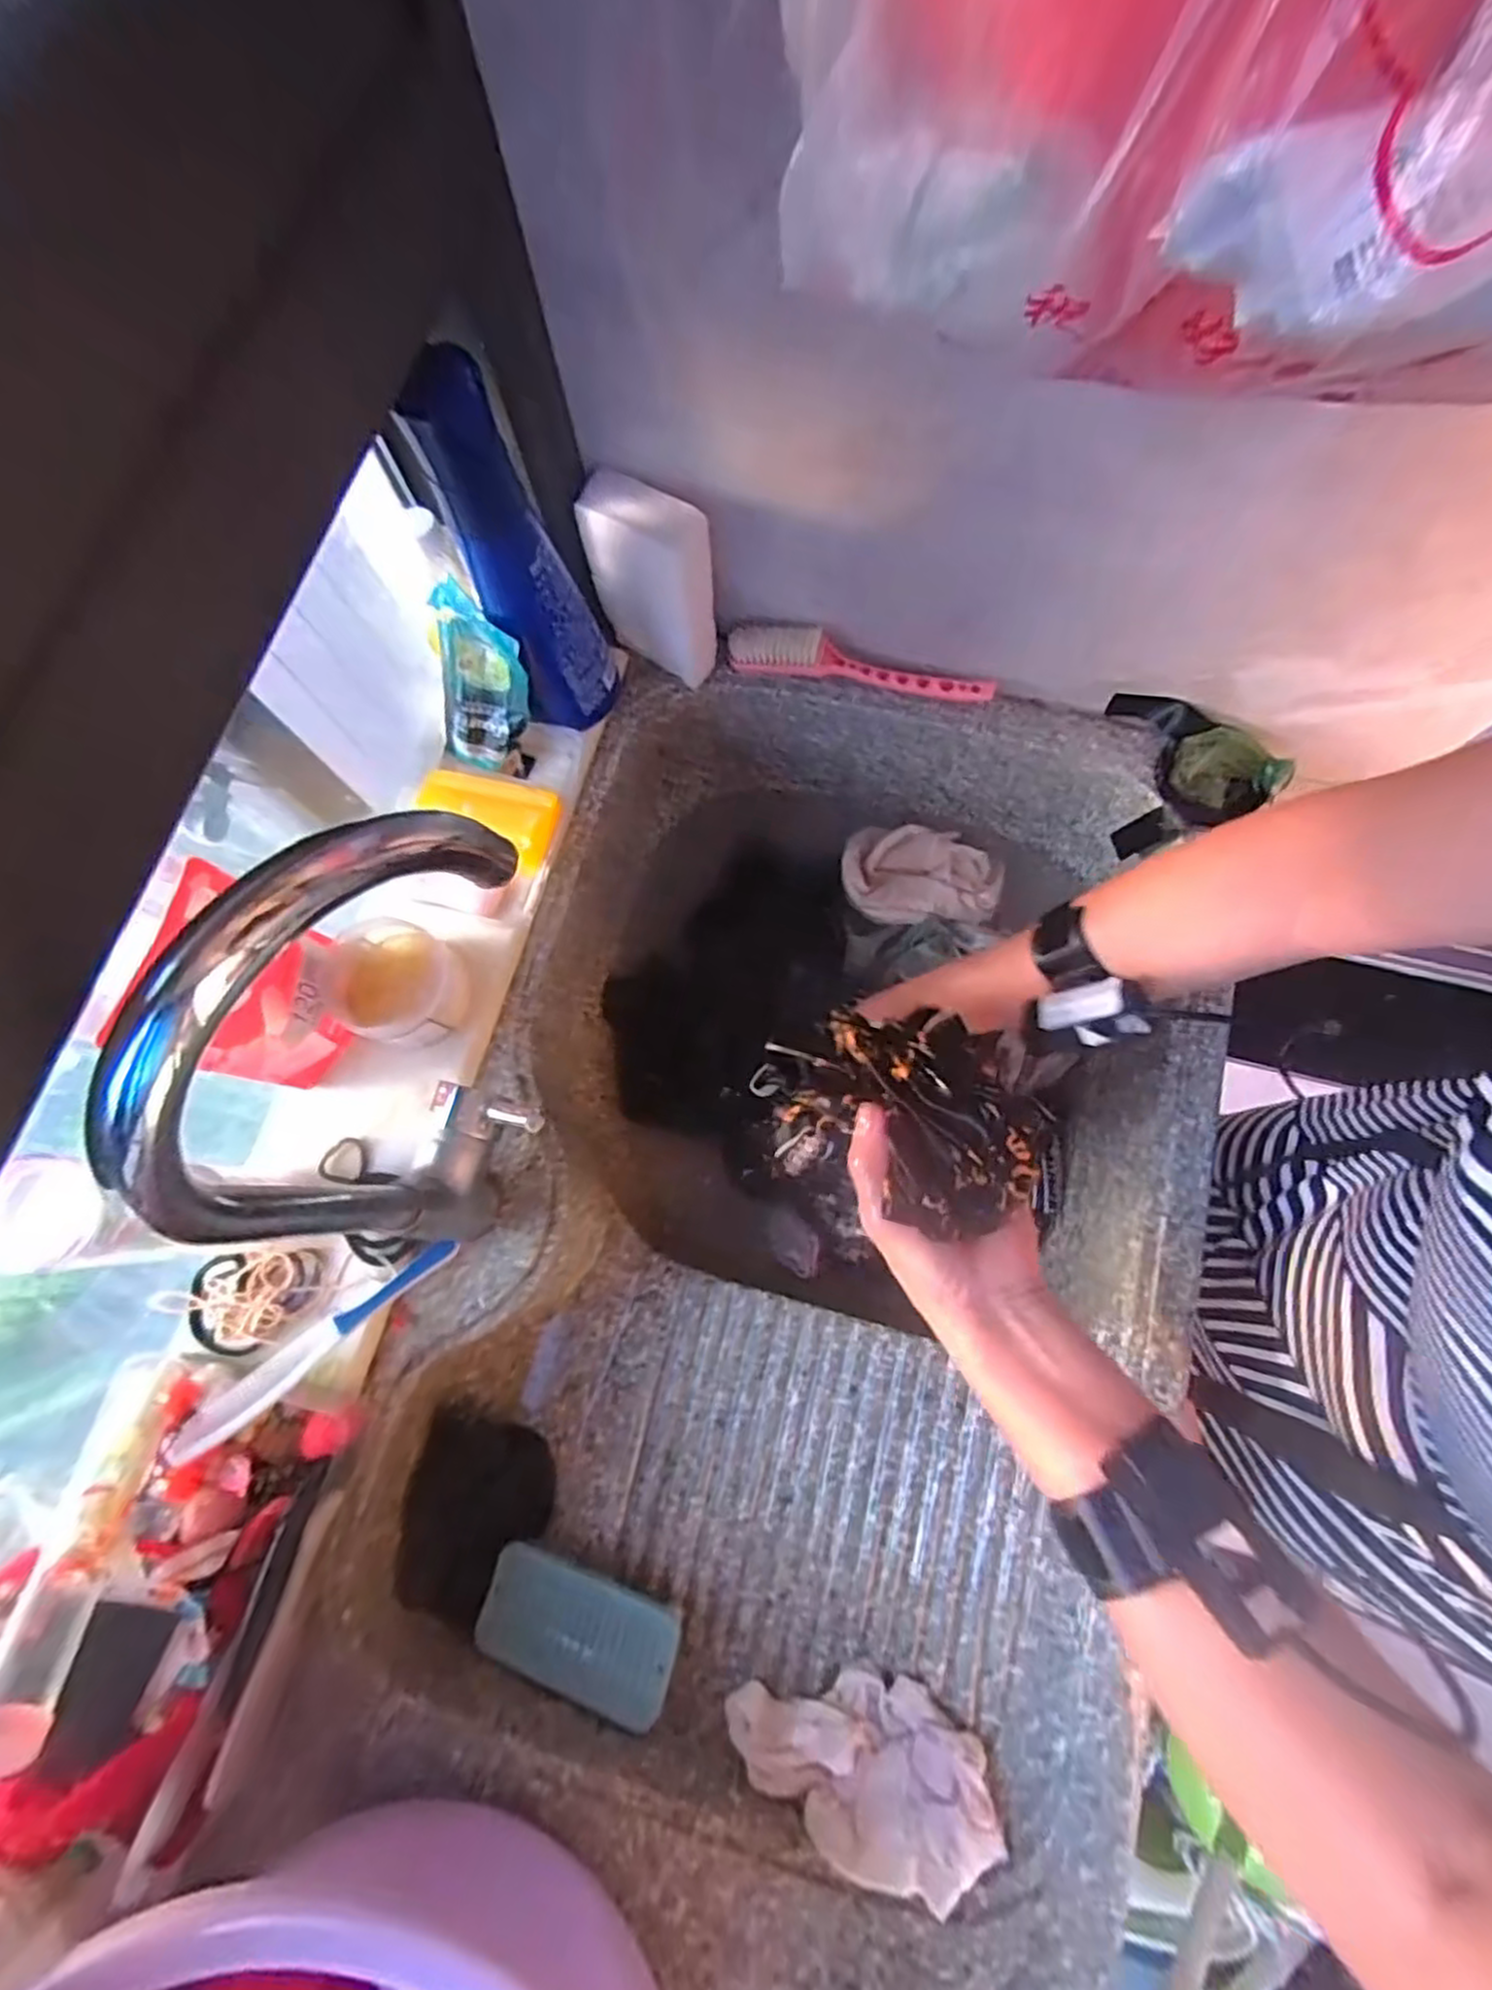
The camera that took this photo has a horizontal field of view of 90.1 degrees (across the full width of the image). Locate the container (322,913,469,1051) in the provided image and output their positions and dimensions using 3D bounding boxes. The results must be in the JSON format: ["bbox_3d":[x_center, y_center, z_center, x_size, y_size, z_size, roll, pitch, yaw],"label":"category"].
[{"bbox_3d":[-0.250,-0.010,0.534,0.094,0.043,0.080,30,78,9],"label":"container"}]

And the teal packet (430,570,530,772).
[{"bbox_3d":[-0.194,-0.230,0.557,0.071,0.129,0.028,25,49,8],"label":"teal packet"}]

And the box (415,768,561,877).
[{"bbox_3d":[-0.199,-0.135,0.570,0.110,0.021,0.063,15,76,6],"label":"box"}]

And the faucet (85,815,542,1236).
[{"bbox_3d":[-0.151,0.036,0.374,0.055,0.315,0.188,38,79,11],"label":"faucet"}]

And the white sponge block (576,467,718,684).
[{"bbox_3d":[-0.068,-0.313,0.570,0.101,0.135,0.040,31,78,9],"label":"white sponge block"}]

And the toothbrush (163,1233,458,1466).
[{"bbox_3d":[-0.267,0.219,0.476,0.019,0.011,0.178,46,56,12],"label":"toothbrush"}]

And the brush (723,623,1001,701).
[{"bbox_3d":[0.094,-0.275,0.611,0.216,0.028,0.035,10,76,4],"label":"brush"}]

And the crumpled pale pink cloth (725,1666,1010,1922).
[{"bbox_3d":[0.069,0.474,0.453,0.157,0.047,0.082,6,76,3],"label":"crumpled pale pink cloth"}]

